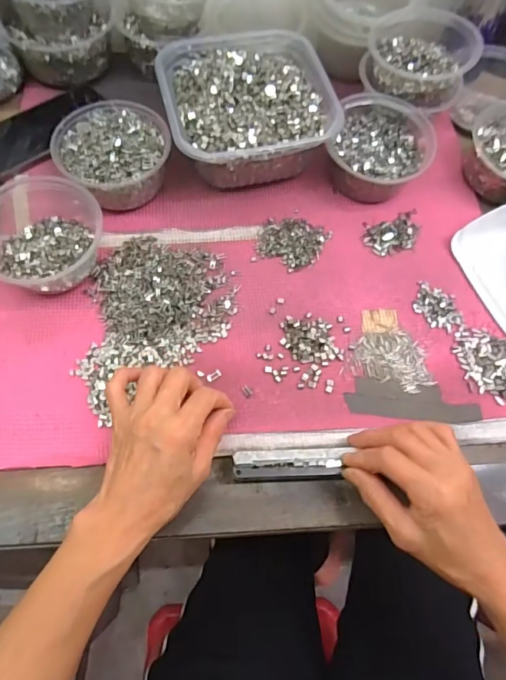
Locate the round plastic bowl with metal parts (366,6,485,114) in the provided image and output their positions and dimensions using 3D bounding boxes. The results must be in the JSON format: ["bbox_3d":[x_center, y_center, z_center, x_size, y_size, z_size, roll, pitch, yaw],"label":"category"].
[{"bbox_3d":[0.187,-0.313,0.505,0.111,0.058,0.107,1,65,-2],"label":"round plastic bowl with metal parts"}]

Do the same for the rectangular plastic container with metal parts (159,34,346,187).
[{"bbox_3d":[-0.010,-0.258,0.507,0.169,0.075,0.186,-12,68,-7],"label":"rectangular plastic container with metal parts"}]

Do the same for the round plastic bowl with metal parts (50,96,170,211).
[{"bbox_3d":[-0.145,-0.192,0.480,0.110,0.062,0.110,1,67,-2],"label":"round plastic bowl with metal parts"}]

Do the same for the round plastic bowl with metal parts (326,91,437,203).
[{"bbox_3d":[0.138,-0.205,0.499,0.105,0.058,0.117,20,68,6],"label":"round plastic bowl with metal parts"}]

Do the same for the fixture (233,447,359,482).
[{"bbox_3d":[0.030,0.103,0.375,0.090,0.013,0.024,-2,67,-2],"label":"fixture"}]

